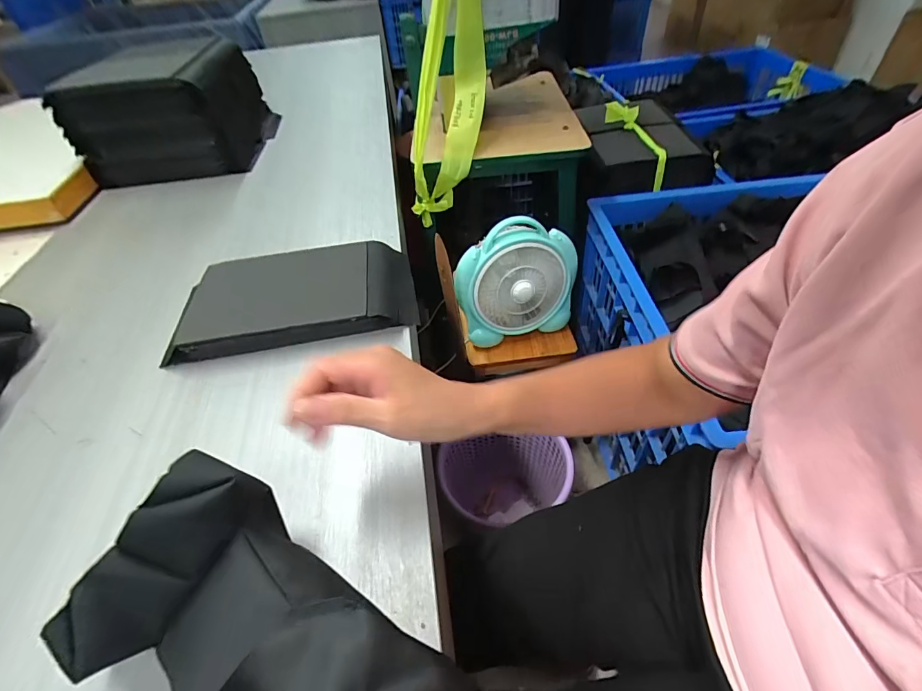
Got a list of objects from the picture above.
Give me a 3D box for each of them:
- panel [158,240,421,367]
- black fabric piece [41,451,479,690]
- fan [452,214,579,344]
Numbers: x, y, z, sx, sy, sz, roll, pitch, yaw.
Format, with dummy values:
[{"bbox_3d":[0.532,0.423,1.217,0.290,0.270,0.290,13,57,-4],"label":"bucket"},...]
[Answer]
[{"bbox_3d":[-0.214,-0.062,0.564,0.305,0.046,0.158,-11,46,-5],"label":"panel"},{"bbox_3d":[-0.118,0.197,0.242,0.227,0.131,0.157,26,53,27],"label":"black fabric piece"},{"bbox_3d":[0.109,-0.125,0.863,0.237,0.225,0.088,-16,47,-10],"label":"fan"}]

